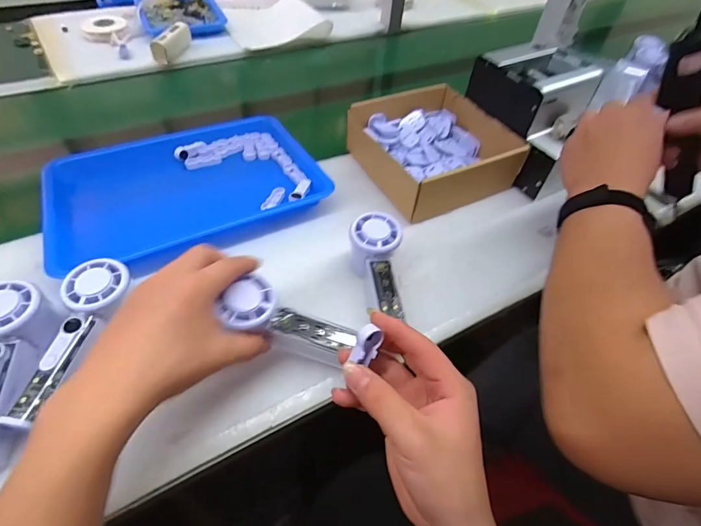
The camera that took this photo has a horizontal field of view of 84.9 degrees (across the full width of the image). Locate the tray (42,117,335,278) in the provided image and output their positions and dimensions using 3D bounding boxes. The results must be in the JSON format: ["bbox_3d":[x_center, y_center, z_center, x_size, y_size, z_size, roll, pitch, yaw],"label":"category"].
[{"bbox_3d":[-0.221,-0.111,0.528,0.336,0.045,0.262,-26,57,-23],"label":"tray"}]

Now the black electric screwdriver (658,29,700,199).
[{"bbox_3d":[0.420,-0.174,0.484,0.041,0.207,0.038,4,42,42],"label":"black electric screwdriver"}]

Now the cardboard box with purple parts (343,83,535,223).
[{"bbox_3d":[0.119,-0.175,0.577,0.190,0.066,0.207,-22,55,-20],"label":"cardboard box with purple parts"}]

